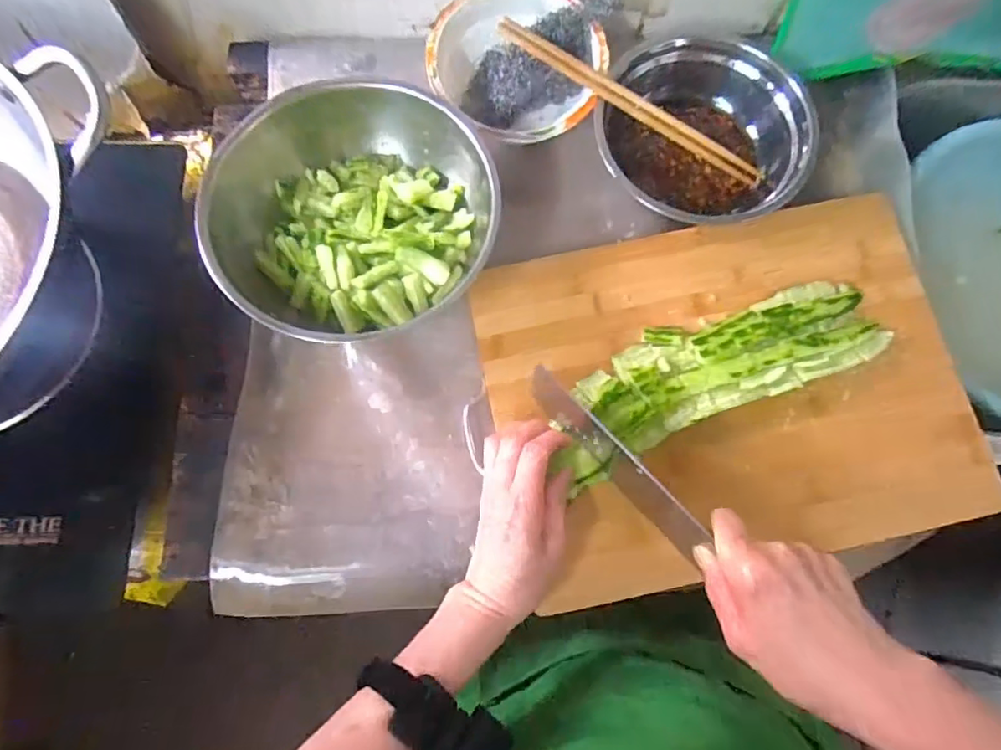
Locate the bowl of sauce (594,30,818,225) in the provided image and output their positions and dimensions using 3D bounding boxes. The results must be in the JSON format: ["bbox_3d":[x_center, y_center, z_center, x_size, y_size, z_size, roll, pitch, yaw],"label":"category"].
[{"bbox_3d":[0.178,-0.223,0.495,0.174,0.070,0.178,0,75,-1],"label":"bowl of sauce"}]

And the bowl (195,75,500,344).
[{"bbox_3d":[-0.119,-0.136,0.460,0.214,0.072,0.203,0,75,-1],"label":"bowl"}]

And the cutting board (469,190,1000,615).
[{"bbox_3d":[0.182,0.008,0.454,0.368,0.031,0.275,-11,76,-4],"label":"cutting board"}]

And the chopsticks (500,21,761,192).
[{"bbox_3d":[0.116,-0.229,0.484,0.258,0.012,0.016,24,75,-14],"label":"chopsticks"}]

